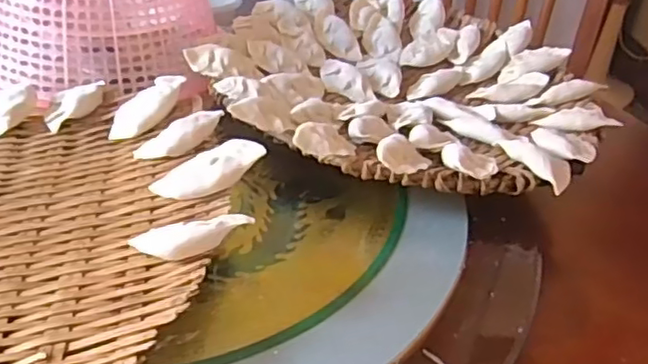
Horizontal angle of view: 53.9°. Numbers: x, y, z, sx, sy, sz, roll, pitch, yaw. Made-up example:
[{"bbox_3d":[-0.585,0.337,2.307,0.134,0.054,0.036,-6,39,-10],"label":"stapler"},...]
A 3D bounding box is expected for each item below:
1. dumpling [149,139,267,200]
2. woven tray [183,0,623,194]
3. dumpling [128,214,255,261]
[{"bbox_3d":[-0.082,-0.007,0.451,0.082,0.017,0.032,-23,37,0],"label":"dumpling"},{"bbox_3d":[0.073,-0.098,0.650,0.381,0.059,0.378,11,33,7],"label":"woven tray"},{"bbox_3d":[-0.084,0.033,0.392,0.075,0.014,0.028,-12,34,2],"label":"dumpling"}]

